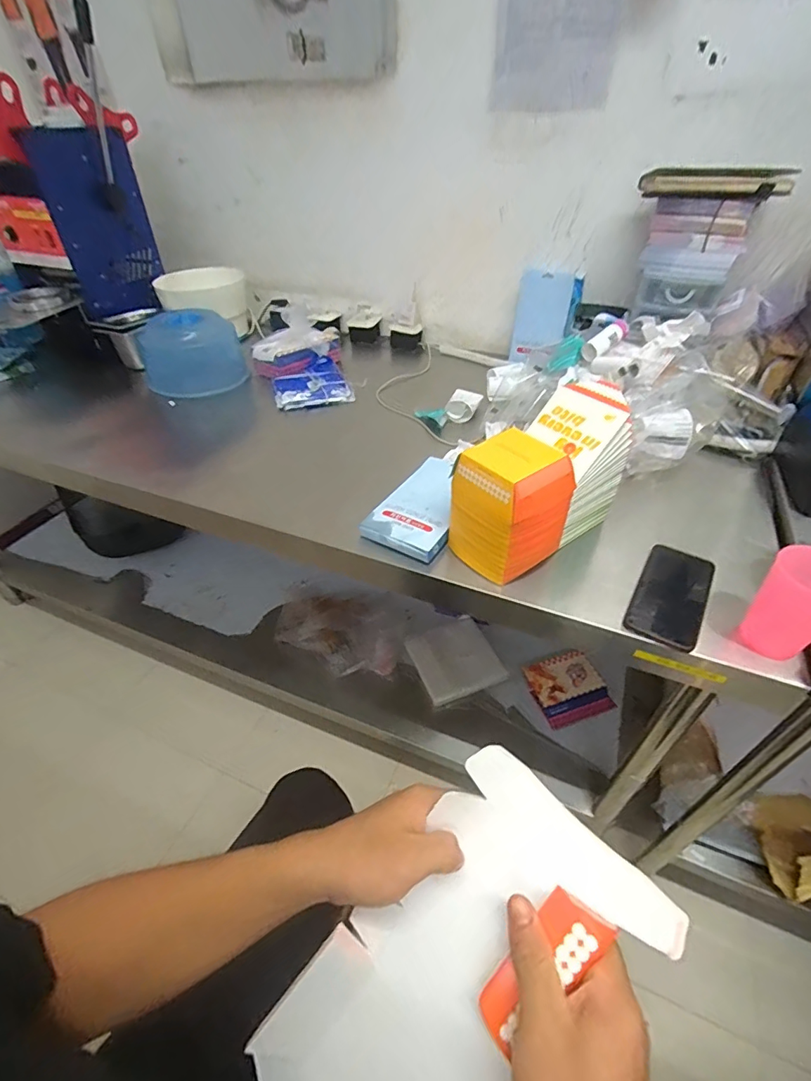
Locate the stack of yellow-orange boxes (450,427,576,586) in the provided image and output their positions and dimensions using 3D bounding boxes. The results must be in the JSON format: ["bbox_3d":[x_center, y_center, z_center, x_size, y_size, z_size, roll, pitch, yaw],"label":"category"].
[{"bbox_3d":[0.132,-0.040,0.621,0.105,0.163,0.121,-27,48,-26],"label":"stack of yellow-orange boxes"}]

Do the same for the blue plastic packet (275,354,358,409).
[{"bbox_3d":[-0.206,-0.339,1.029,0.152,0.027,0.164,-15,49,-11],"label":"blue plastic packet"}]

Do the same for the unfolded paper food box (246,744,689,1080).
[{"bbox_3d":[0.025,0.313,0.323,0.160,0.054,0.303,36,87,34],"label":"unfolded paper food box"}]

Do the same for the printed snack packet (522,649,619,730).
[{"bbox_3d":[0.399,0.359,1.169,0.177,0.026,0.158,-14,60,-10],"label":"printed snack packet"}]

